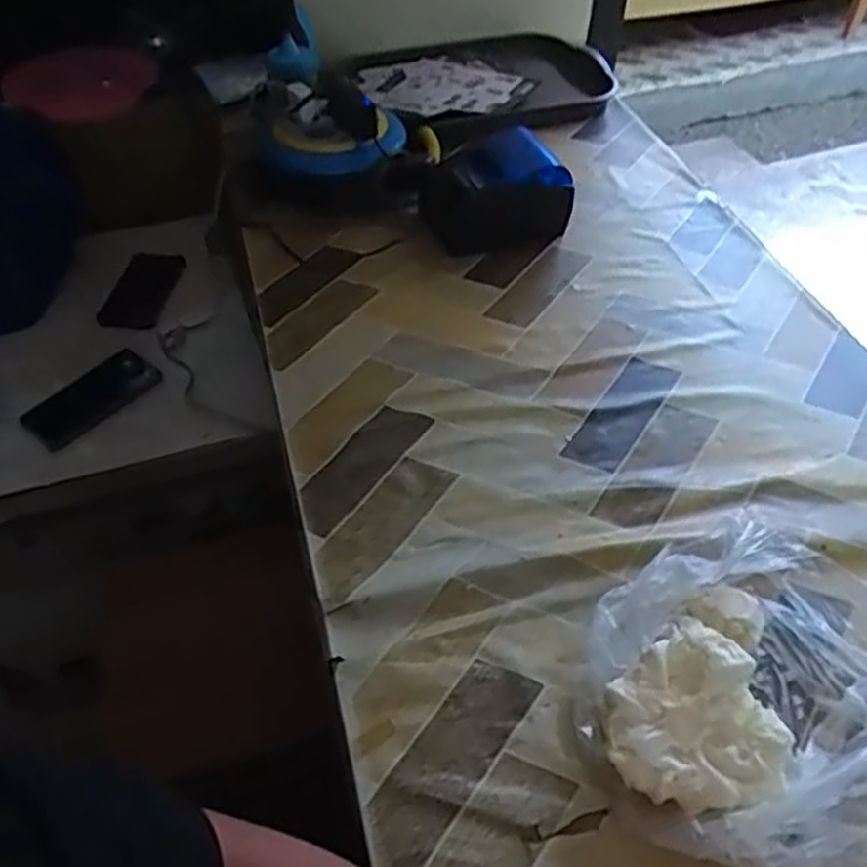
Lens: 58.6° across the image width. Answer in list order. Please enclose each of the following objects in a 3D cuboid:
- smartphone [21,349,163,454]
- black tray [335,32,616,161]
[{"bbox_3d":[-0.426,-0.045,0.969,0.076,0.012,0.162,39,59,14],"label":"smartphone"},{"bbox_3d":[0.069,-0.525,1.143,0.358,0.041,0.295,-20,52,-20],"label":"black tray"}]

